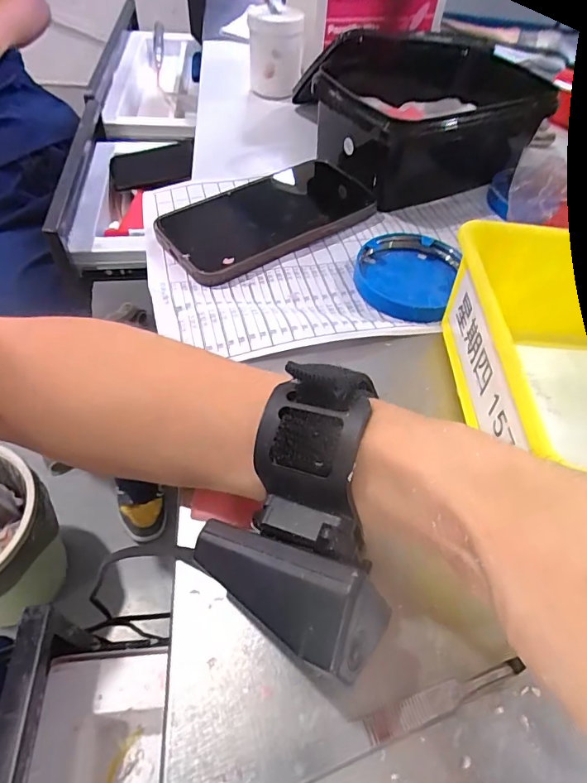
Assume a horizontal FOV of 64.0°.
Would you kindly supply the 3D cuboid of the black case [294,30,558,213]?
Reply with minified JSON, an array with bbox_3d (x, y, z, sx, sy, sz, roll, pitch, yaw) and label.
[{"bbox_3d":[0.109,-0.234,0.402,0.173,0.079,0.133,-17,56,-18],"label":"black case"}]

